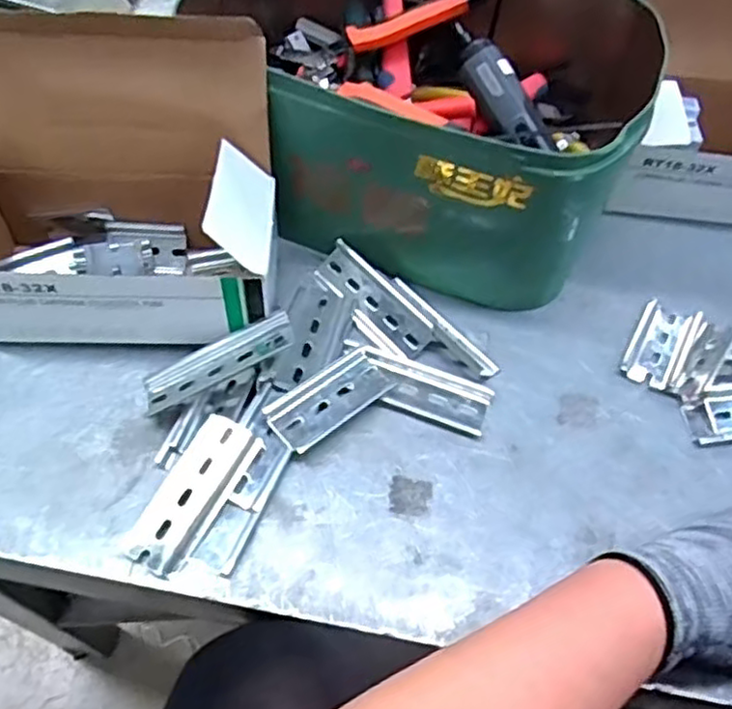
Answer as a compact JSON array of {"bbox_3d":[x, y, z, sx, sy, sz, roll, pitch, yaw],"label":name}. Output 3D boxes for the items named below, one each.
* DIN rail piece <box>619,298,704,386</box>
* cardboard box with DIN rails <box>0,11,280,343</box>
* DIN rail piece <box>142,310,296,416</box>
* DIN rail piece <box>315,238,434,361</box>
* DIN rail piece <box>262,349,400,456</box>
[{"bbox_3d":[0.206,-0.006,0.487,0.038,0.008,0.072,28,60,13],"label":"DIN rail piece"},{"bbox_3d":[-0.153,-0.096,0.428,0.193,0.149,0.126,1,57,-4],"label":"cardboard box with DIN rails"},{"bbox_3d":[-0.093,0.004,0.438,0.100,0.011,0.033,-26,61,3],"label":"DIN rail piece"},{"bbox_3d":[0.005,-0.039,0.478,0.030,0.015,0.096,-34,66,-23],"label":"DIN rail piece"},{"bbox_3d":[-0.021,0.029,0.439,0.081,0.012,0.036,-34,65,-22],"label":"DIN rail piece"}]

